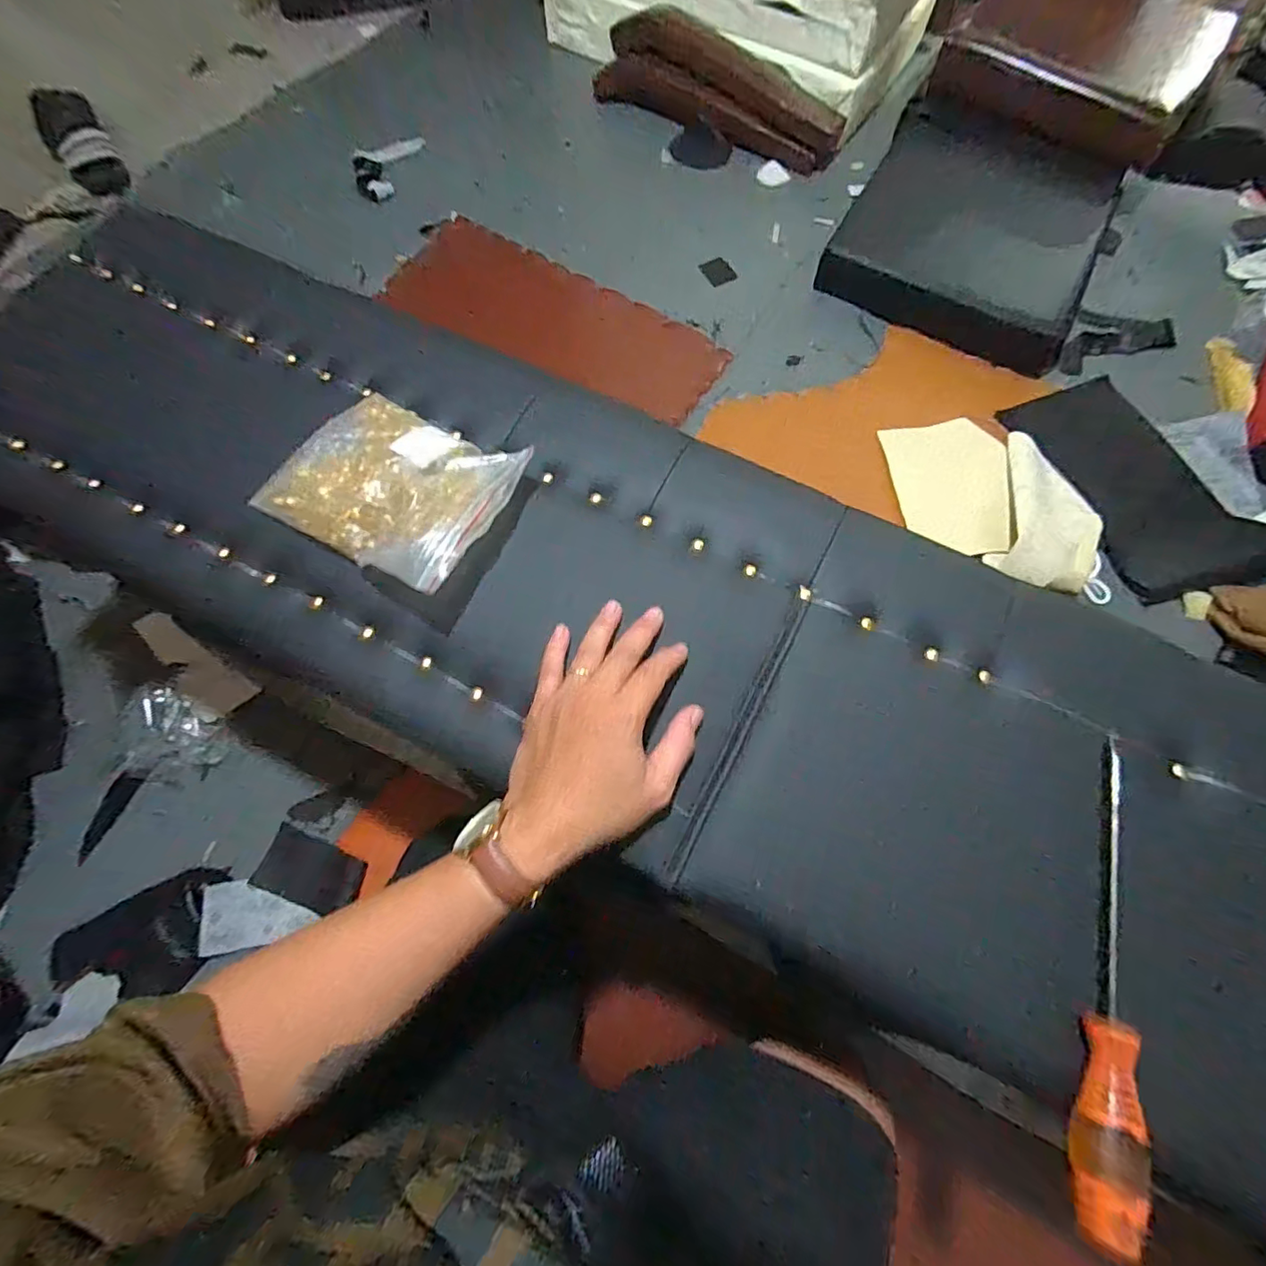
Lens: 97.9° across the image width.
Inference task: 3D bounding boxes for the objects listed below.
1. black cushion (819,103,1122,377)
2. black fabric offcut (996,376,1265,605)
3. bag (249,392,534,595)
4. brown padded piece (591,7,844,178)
[{"bbox_3d":[0.711,-0.850,1.145,0.488,0.081,0.571,26,72,8],"label":"black cushion"},{"bbox_3d":[0.872,-0.260,0.944,0.266,0.051,0.444,-22,72,-9],"label":"black fabric offcut"},{"bbox_3d":[-0.195,-0.125,0.439,0.196,0.048,0.147,26,72,8],"label":"bag"},{"bbox_3d":[0.203,-1.301,1.317,0.624,0.126,0.150,35,73,11],"label":"brown padded piece"}]

